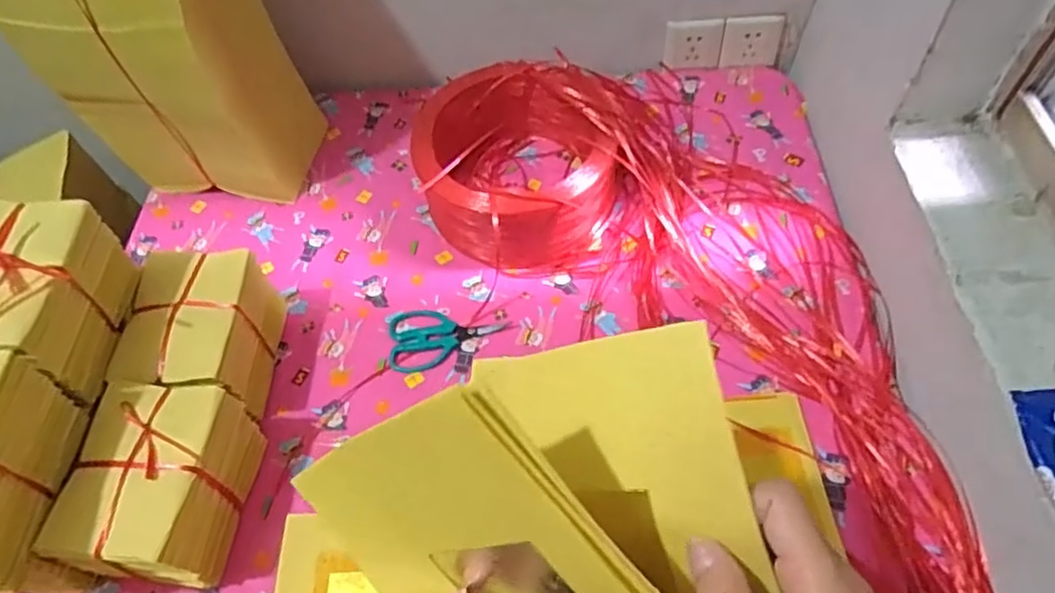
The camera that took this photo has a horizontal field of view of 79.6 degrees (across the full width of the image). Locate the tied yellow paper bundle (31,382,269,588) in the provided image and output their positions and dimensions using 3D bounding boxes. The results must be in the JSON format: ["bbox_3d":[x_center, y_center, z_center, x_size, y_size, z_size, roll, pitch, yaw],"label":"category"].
[{"bbox_3d":[-0.360,0.191,0.637,0.119,0.134,0.166,3,57,7],"label":"tied yellow paper bundle"}]

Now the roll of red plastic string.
[{"bbox_3d":[0.001,-0.189,0.855,0.263,0.121,0.269,-2,57,4],"label":"roll of red plastic string"}]

